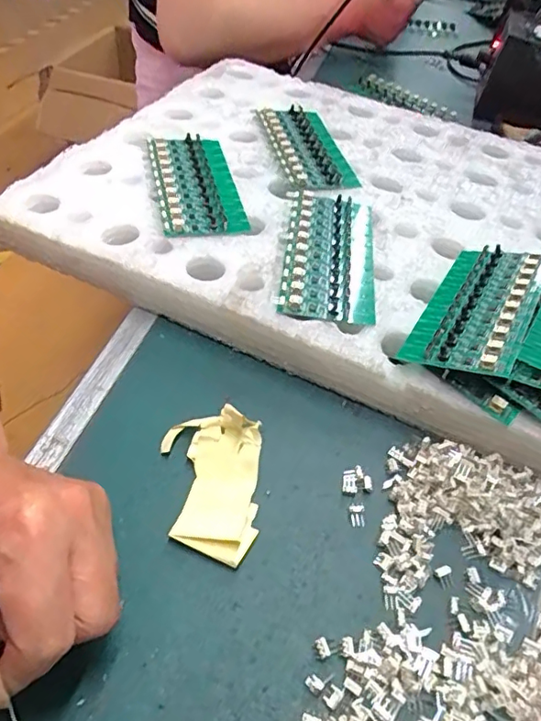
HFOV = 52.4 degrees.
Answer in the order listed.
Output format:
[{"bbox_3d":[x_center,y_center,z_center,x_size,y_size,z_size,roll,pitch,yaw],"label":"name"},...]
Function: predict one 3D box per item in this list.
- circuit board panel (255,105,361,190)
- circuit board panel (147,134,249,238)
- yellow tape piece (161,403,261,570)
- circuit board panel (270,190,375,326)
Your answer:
[{"bbox_3d":[0.032,-0.192,0.494,0.062,0.011,0.145,-7,48,-13],"label":"circuit board panel"},{"bbox_3d":[-0.060,-0.141,0.436,0.061,0.012,0.139,-7,48,-12],"label":"circuit board panel"},{"bbox_3d":[-0.031,0.063,0.287,0.050,0.025,0.080,0,47,-6],"label":"yellow tape piece"},{"bbox_3d":[0.041,-0.078,0.390,0.062,0.011,0.140,7,47,1],"label":"circuit board panel"}]

